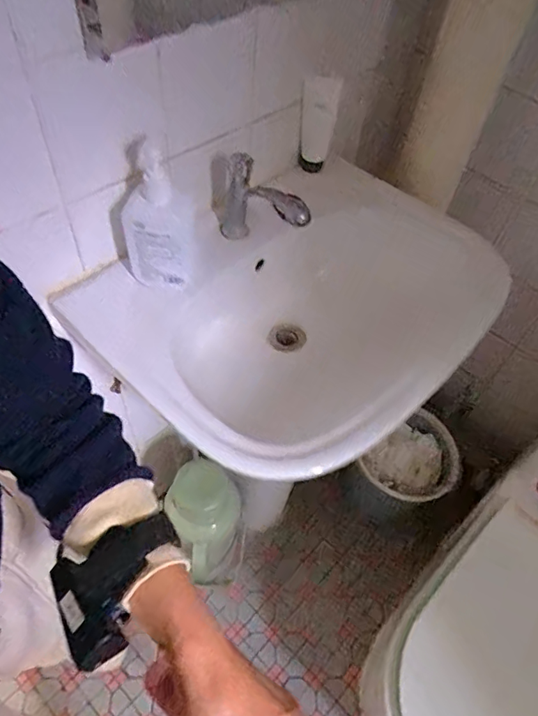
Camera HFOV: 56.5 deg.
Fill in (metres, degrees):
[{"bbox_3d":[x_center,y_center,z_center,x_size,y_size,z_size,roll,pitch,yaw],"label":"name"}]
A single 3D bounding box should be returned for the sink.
[{"bbox_3d":[0.062,-0.058,0.785,0.414,0.251,0.573,41,58,21],"label":"sink"}]

